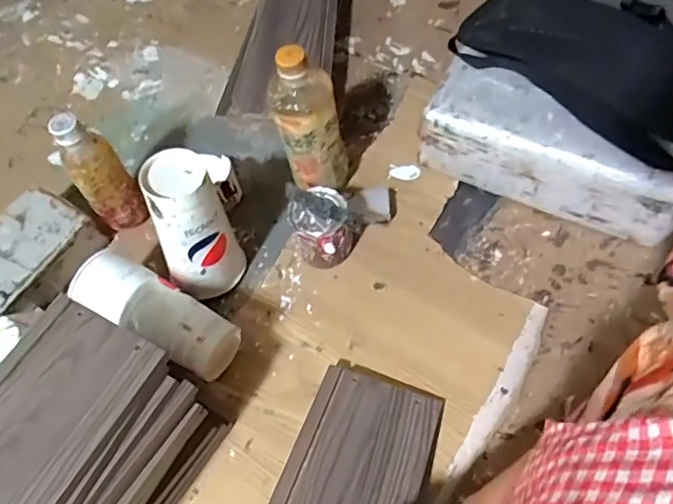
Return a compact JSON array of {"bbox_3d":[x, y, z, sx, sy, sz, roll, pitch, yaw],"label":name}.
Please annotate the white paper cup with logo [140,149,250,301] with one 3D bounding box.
[{"bbox_3d":[-0.143,-0.021,0.577,0.076,0.176,0.080,7,60,8],"label":"white paper cup with logo"}]

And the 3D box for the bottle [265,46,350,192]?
[{"bbox_3d":[-0.028,-0.140,0.622,0.079,0.205,0.071,-10,59,-2],"label":"bottle"}]

